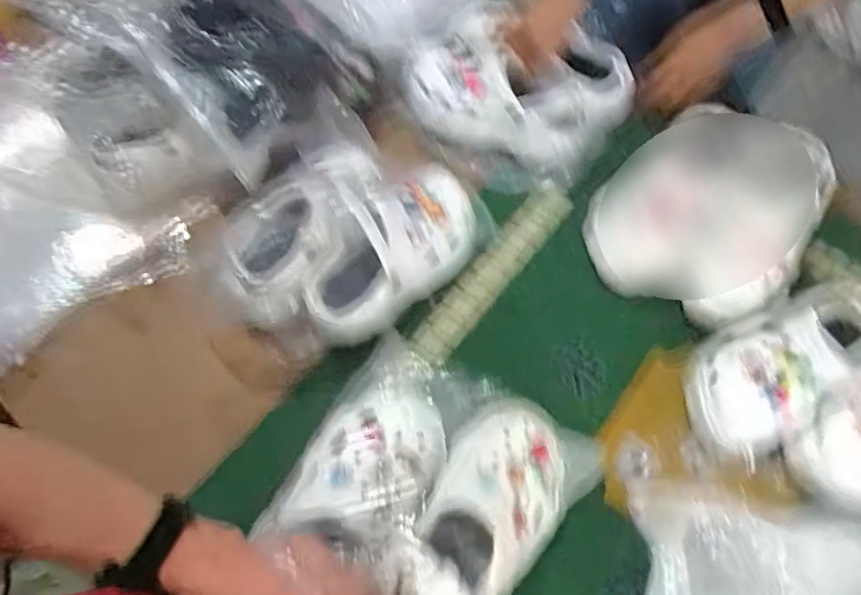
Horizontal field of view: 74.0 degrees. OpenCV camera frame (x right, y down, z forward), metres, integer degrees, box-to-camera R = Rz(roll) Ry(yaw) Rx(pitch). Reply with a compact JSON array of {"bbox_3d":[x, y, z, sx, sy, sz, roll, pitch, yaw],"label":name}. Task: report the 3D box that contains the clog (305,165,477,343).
[{"bbox_3d":[-0.043,-0.056,0.679,0.114,0.097,0.243,40,70,15],"label":"clog"}]

